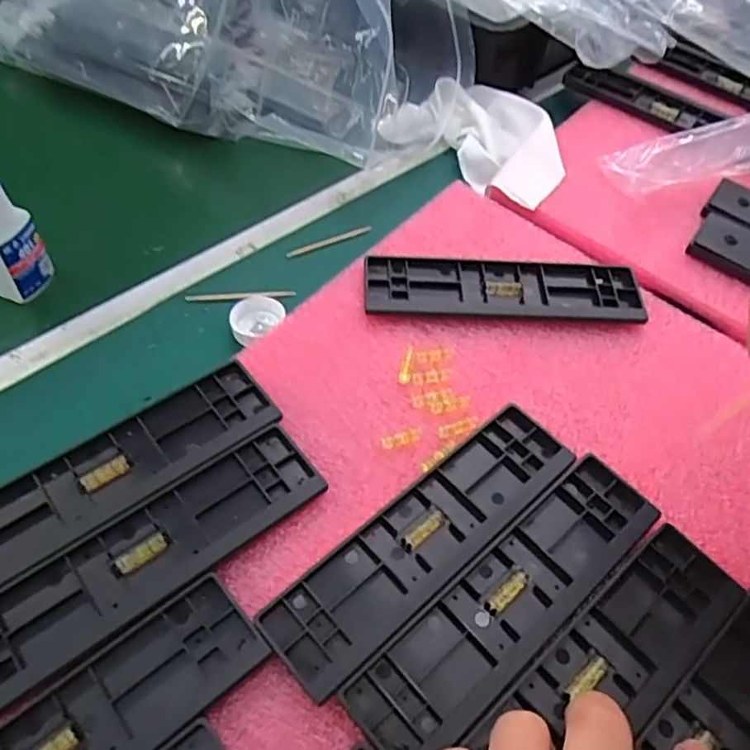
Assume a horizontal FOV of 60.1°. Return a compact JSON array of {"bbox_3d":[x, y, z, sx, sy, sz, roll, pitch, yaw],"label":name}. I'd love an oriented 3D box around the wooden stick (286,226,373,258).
[{"bbox_3d":[-0.029,-0.087,0.419,0.061,0.005,0.004,-24,59,-20],"label":"wooden stick"}]

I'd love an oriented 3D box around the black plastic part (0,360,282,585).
[{"bbox_3d":[-0.119,0.047,0.291,0.157,0.015,0.042,-31,61,-24],"label":"black plastic part"}]

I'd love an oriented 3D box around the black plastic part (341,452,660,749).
[{"bbox_3d":[0.057,0.091,0.270,0.157,0.009,0.042,-34,63,-26],"label":"black plastic part"}]

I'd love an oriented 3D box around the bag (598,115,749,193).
[{"bbox_3d":[0.278,-0.172,0.464,0.245,0.021,0.041,-16,56,-16],"label":"bag"}]

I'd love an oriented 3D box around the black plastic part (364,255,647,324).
[{"bbox_3d":[0.074,-0.050,0.372,0.157,0.014,0.042,2,53,-3],"label":"black plastic part"}]

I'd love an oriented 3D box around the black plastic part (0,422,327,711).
[{"bbox_3d":[-0.096,0.074,0.269,0.158,0.008,0.042,-31,61,-24],"label":"black plastic part"}]

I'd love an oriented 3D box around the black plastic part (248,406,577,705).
[{"bbox_3d":[0.023,0.068,0.284,0.158,0.005,0.042,-35,63,-26],"label":"black plastic part"}]

